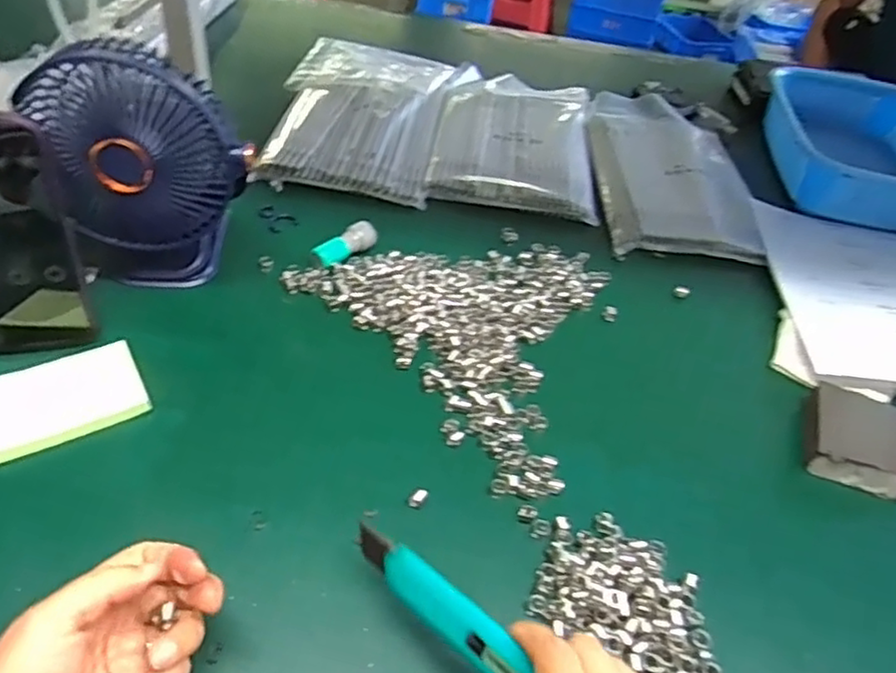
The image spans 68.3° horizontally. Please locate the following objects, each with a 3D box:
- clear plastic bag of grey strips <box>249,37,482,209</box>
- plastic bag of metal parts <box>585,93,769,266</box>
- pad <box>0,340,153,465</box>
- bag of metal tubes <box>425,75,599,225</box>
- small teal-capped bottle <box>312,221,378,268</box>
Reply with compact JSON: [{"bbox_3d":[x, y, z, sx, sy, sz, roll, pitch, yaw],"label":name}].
[{"bbox_3d":[-0.099,-0.272,0.785,0.210,0.034,0.339,12,43,5],"label":"clear plastic bag of grey strips"},{"bbox_3d":[0.264,-0.199,0.778,0.182,0.021,0.333,6,43,-2],"label":"plastic bag of metal parts"},{"bbox_3d":[-0.259,0.041,0.445,0.097,0.015,0.064,-21,50,-27],"label":"pad"},{"bbox_3d":[0.082,-0.243,0.797,0.183,0.015,0.304,8,43,1],"label":"bag of metal tubes"},{"bbox_3d":[-0.090,-0.082,0.597,0.023,0.019,0.062,33,49,25],"label":"small teal-capped bottle"}]

